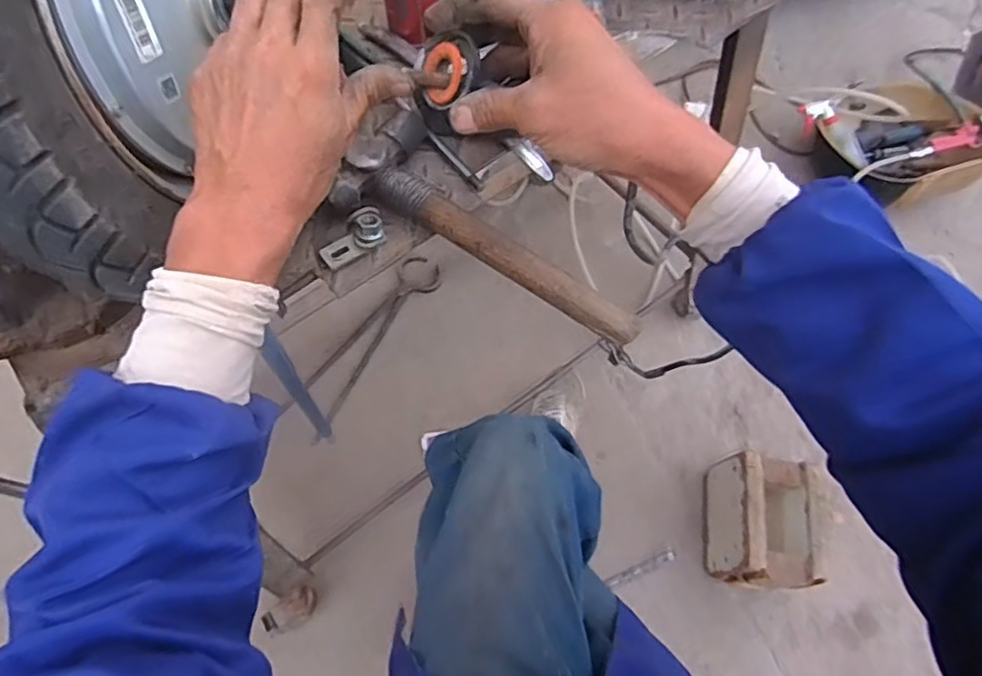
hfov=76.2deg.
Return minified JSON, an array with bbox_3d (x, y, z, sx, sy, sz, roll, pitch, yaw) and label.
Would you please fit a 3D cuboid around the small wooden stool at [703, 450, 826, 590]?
[{"bbox_3d":[0.475,0.334,1.123,0.134,0.195,0.216,8,65,1],"label":"small wooden stool"}]

